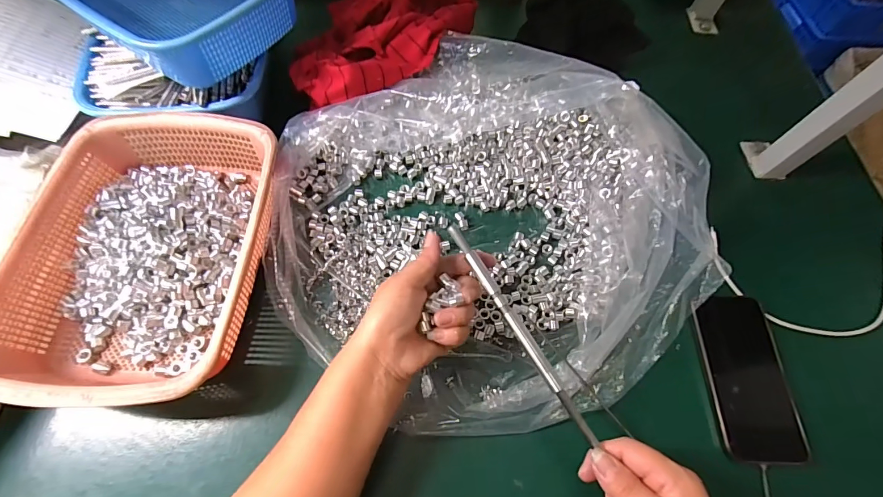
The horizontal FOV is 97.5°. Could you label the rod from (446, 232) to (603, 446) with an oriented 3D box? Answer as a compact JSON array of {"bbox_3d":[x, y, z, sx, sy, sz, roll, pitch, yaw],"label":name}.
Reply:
[{"bbox_3d":[0.064,0.067,0.325,0.010,0.006,0.205,-29,77,-15],"label":"rod"}]

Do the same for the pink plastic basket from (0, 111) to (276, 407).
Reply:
[{"bbox_3d":[-0.282,-0.004,0.384,0.209,0.064,0.291,1,64,-2],"label":"pink plastic basket"}]

